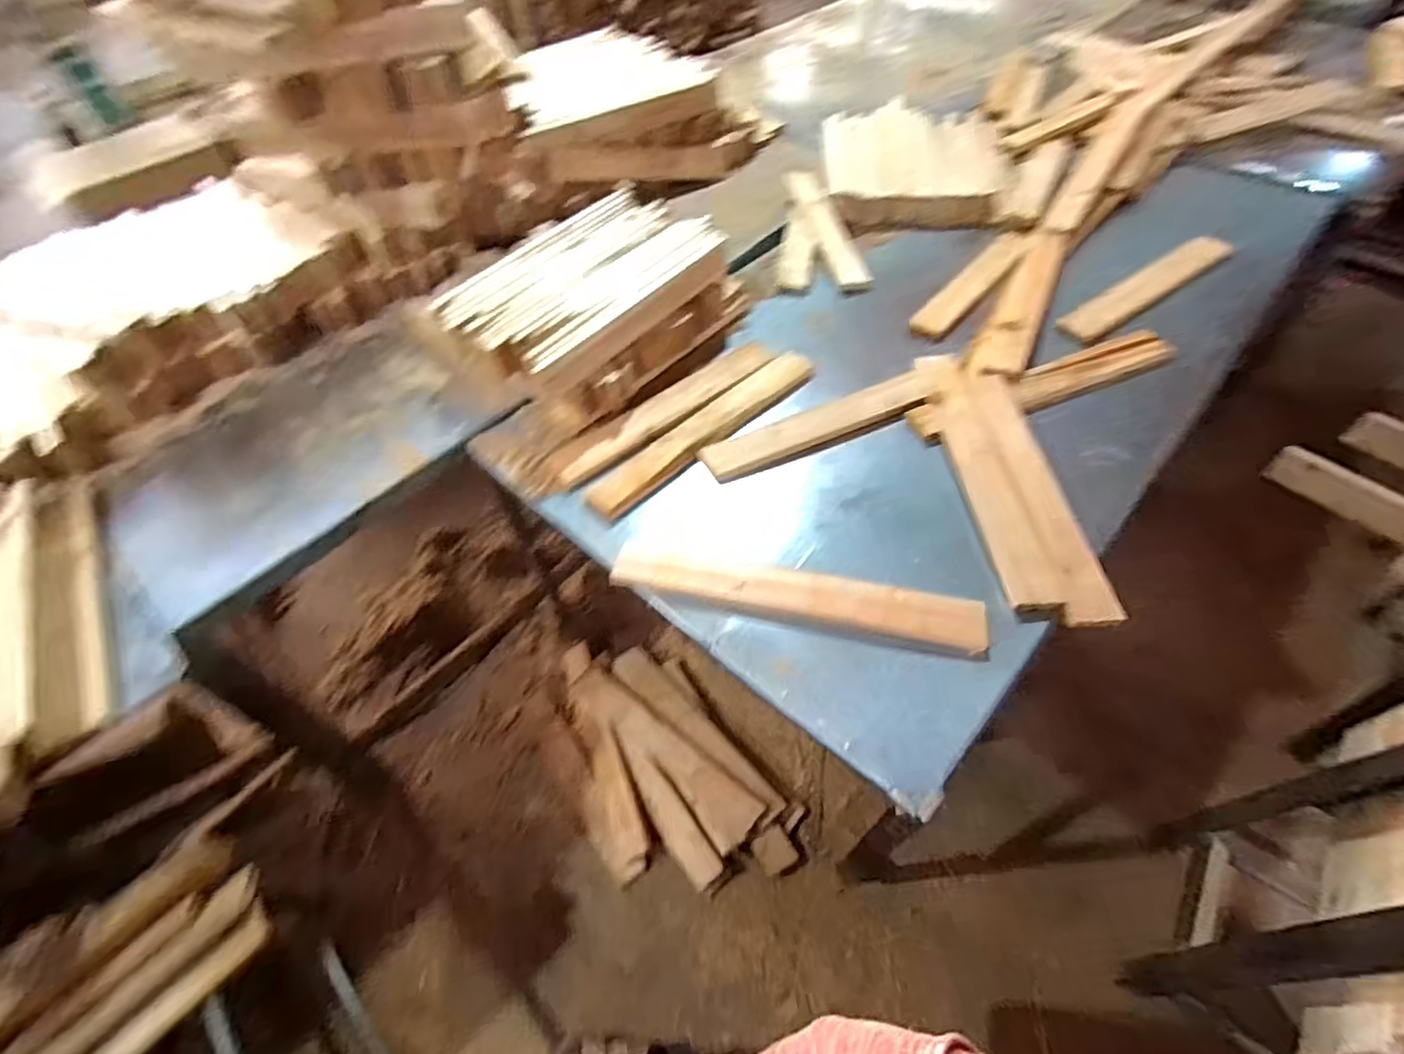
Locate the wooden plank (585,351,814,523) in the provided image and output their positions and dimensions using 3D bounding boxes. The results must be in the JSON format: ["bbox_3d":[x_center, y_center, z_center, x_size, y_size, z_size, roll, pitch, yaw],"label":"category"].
[{"bbox_3d":[0.014,-0.175,1.112,0.491,0.018,0.074,-37,60,-24],"label":"wooden plank"}]

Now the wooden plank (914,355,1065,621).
[{"bbox_3d":[0.452,-0.097,1.032,0.080,0.028,0.526,-4,52,-2],"label":"wooden plank"}]

